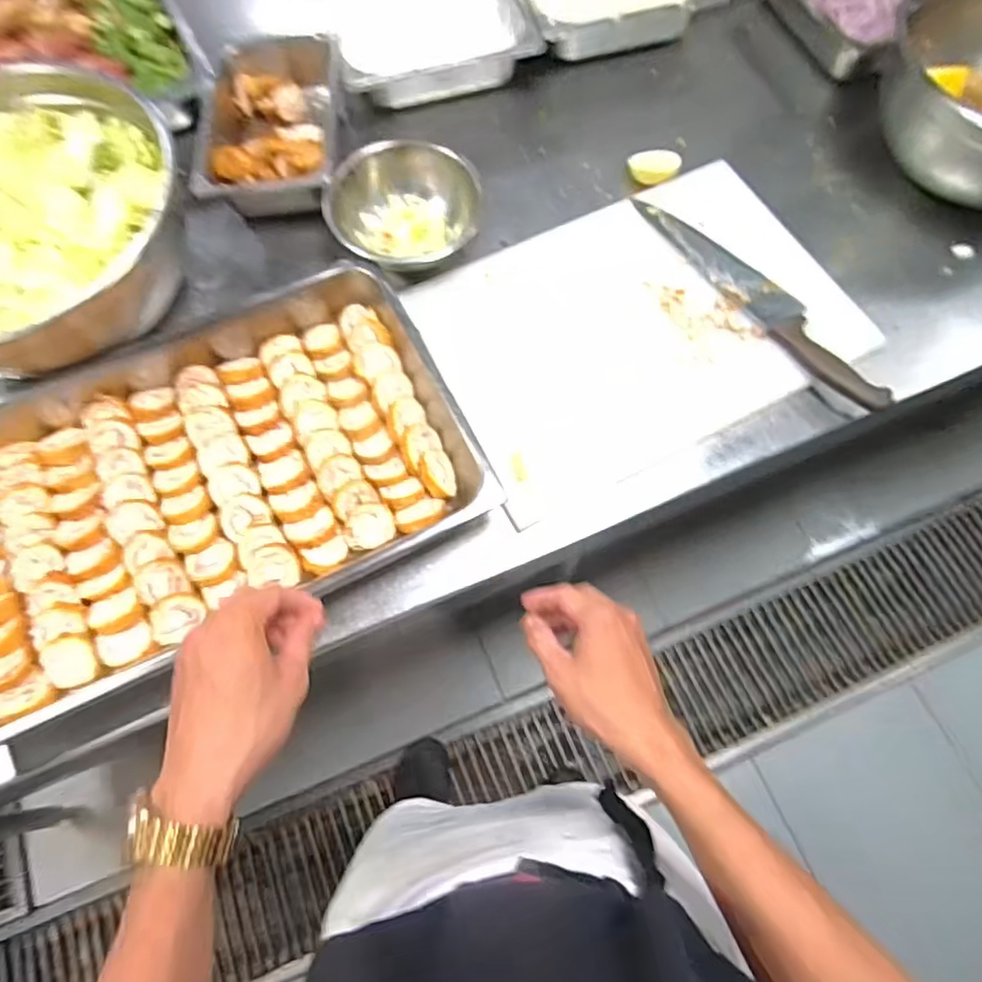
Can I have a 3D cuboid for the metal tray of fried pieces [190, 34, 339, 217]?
[{"bbox_3d":[-0.268,-0.455,0.783,0.163,0.076,0.270,-4,69,-1],"label":"metal tray of fried pieces"}]

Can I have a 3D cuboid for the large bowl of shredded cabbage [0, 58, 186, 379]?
[{"bbox_3d":[-0.490,-0.272,0.653,0.323,0.117,0.294,0,69,0],"label":"large bowl of shredded cabbage"}]

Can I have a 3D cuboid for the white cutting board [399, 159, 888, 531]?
[{"bbox_3d":[0.159,-0.193,0.701,0.441,0.025,0.314,-27,70,-5],"label":"white cutting board"}]

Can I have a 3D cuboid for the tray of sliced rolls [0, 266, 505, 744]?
[{"bbox_3d":[-0.296,-0.009,0.607,0.535,0.054,0.348,-24,70,-10],"label":"tray of sliced rolls"}]

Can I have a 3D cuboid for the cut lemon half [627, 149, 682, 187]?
[{"bbox_3d":[0.202,-0.399,0.771,0.057,0.027,0.042,-7,69,-2],"label":"cut lemon half"}]

